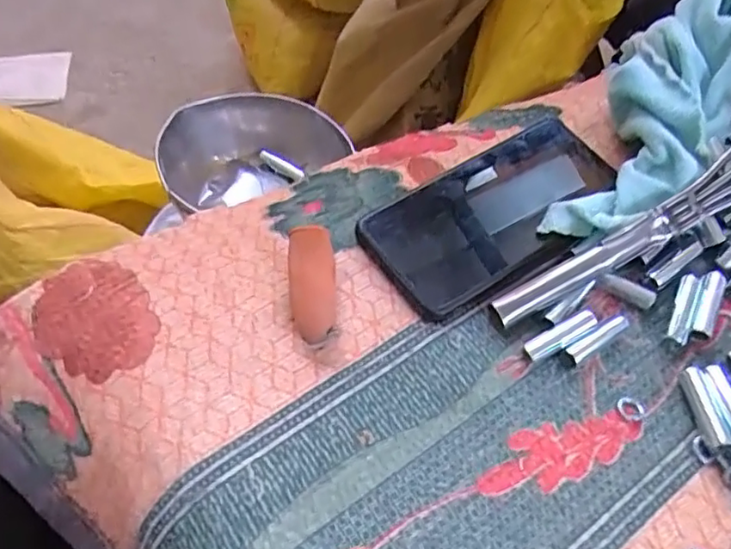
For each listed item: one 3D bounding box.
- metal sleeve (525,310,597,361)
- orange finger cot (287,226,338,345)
[{"bbox_3d":[0.102,0.032,0.327,0.041,0.011,0.010,-21,58,-16],"label":"metal sleeve"},{"bbox_3d":[-0.028,0.005,0.331,0.024,0.024,0.065,-4,55,-5],"label":"orange finger cot"}]

